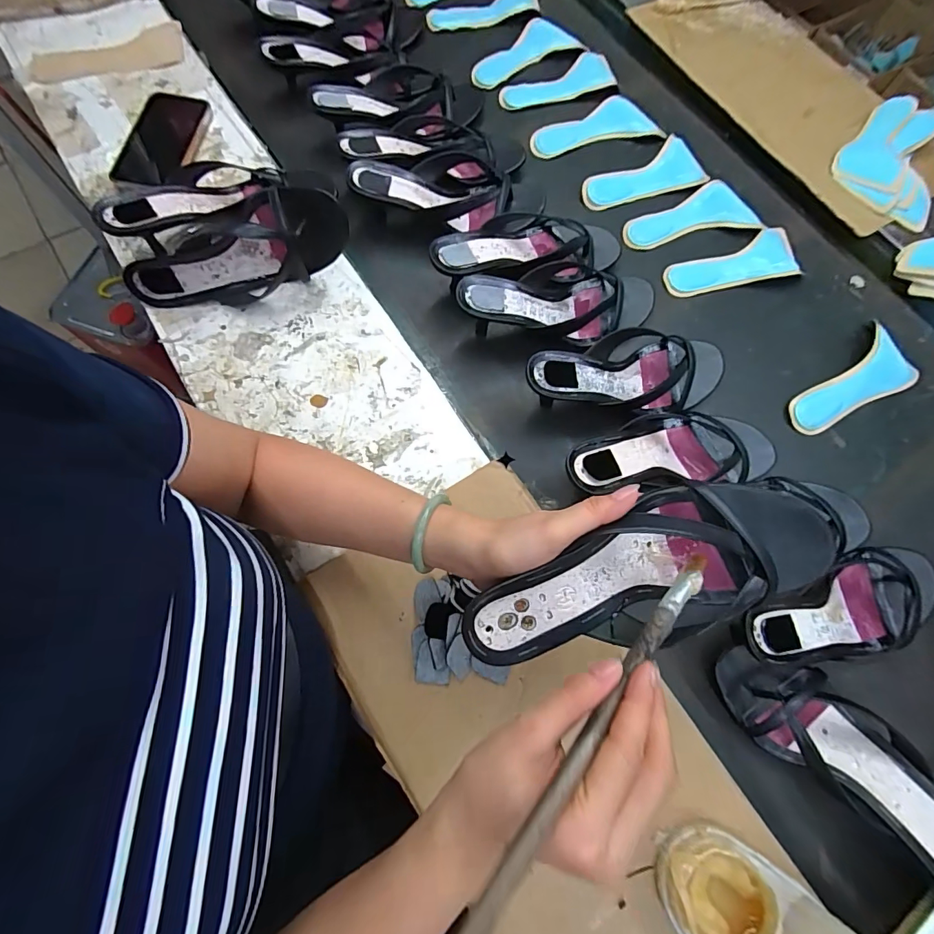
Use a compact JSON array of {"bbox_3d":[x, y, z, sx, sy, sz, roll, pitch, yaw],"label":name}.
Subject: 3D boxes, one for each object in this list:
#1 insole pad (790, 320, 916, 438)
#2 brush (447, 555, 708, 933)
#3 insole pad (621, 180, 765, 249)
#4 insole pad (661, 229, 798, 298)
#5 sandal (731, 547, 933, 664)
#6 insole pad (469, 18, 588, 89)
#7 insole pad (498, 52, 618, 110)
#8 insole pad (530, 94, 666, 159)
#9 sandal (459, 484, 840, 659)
[{"bbox_3d":[0.477,-0.094,0.561,0.179,0.029,0.076,-37,75,-11],"label":"insole pad"},{"bbox_3d":[0.067,0.125,0.226,0.013,0.006,0.264,45,53,13],"label":"brush"},{"bbox_3d":[0.313,-0.361,0.653,0.208,0.009,0.091,-13,72,-4],"label":"insole pad"},{"bbox_3d":[0.354,-0.278,0.620,0.188,0.011,0.078,-11,73,-1],"label":"insole pad"},{"bbox_3d":[0.372,0.142,0.450,0.268,0.053,0.096,-8,69,-19],"label":"sandal"},{"bbox_3d":[0.086,-0.677,0.742,0.194,0.012,0.088,-28,74,-9],"label":"insole pad"},{"bbox_3d":[0.148,-0.602,0.722,0.194,0.016,0.074,-28,74,-9],"label":"insole pad"},{"bbox_3d":[0.191,-0.523,0.696,0.203,0.008,0.084,-17,73,-5],"label":"insole pad"},{"bbox_3d":[0.126,0.072,0.317,0.258,0.084,0.091,-15,71,-5],"label":"sandal"}]

